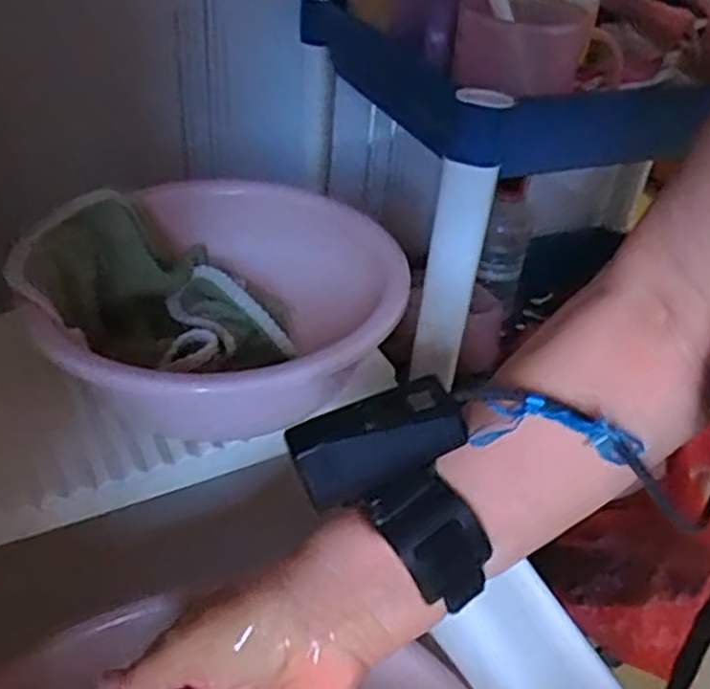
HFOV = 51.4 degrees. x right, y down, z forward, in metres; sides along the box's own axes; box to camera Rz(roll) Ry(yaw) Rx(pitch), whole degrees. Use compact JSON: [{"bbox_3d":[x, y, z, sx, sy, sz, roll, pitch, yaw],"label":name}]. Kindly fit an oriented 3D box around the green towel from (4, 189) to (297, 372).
[{"bbox_3d":[-0.125,-0.030,0.456,0.145,0.078,0.120,-26,47,-35],"label":"green towel"}]

